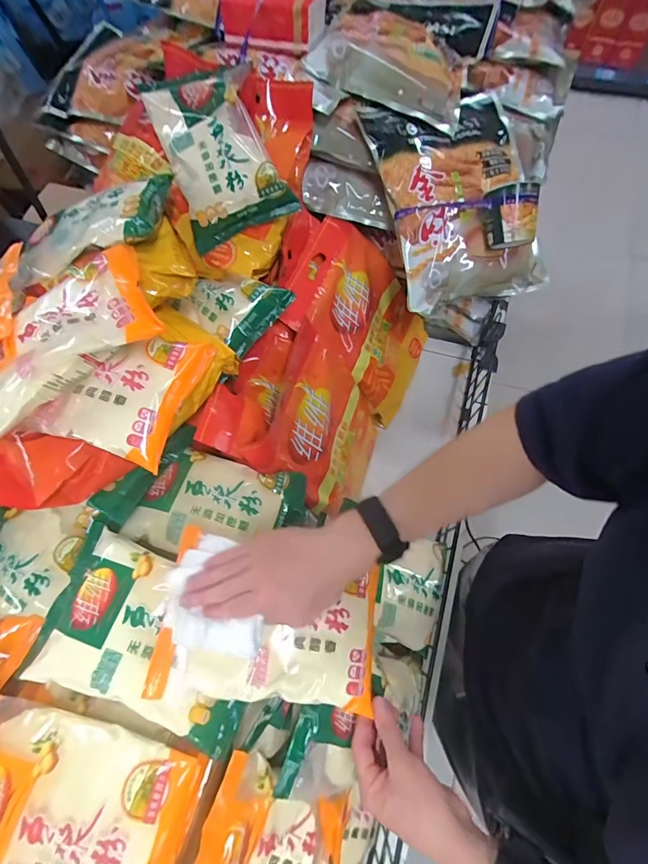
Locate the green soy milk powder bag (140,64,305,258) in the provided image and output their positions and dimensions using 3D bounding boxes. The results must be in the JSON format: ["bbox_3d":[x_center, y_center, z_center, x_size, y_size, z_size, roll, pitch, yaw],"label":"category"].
[{"bbox_3d":[-0.151,-0.401,0.598,0.156,0.069,0.233,-18,98,14],"label":"green soy milk powder bag"}]

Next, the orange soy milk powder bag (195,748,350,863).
[{"bbox_3d":[-0.052,0.435,0.436,0.038,0.203,0.154,-3,55,48],"label":"orange soy milk powder bag"}]

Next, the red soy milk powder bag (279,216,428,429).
[{"bbox_3d":[0.077,-0.190,0.770,0.064,0.333,0.266,-3,59,48],"label":"red soy milk powder bag"}]

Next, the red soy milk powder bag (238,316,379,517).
[{"bbox_3d":[0.006,0.007,0.689,0.050,0.282,0.236,0,57,38],"label":"red soy milk powder bag"}]

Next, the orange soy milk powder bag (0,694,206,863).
[{"bbox_3d":[-0.245,0.362,0.396,0.228,0.044,0.152,13,68,8],"label":"orange soy milk powder bag"}]

